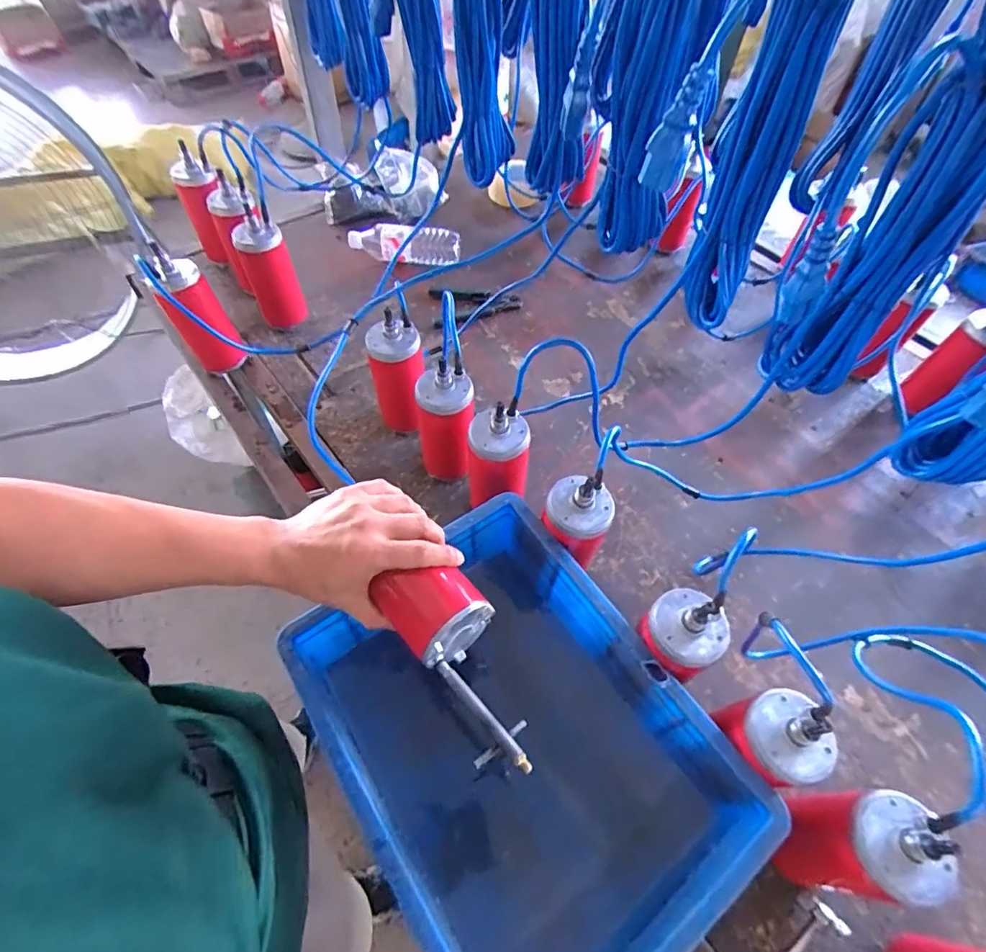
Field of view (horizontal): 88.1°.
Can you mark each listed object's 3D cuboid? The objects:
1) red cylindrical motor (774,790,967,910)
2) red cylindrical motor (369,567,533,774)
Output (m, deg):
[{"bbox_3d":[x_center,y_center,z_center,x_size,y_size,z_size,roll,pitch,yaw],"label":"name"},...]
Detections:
[{"bbox_3d":[0.322,0.322,0.445,0.071,0.164,0.074,1,57,-1],"label":"red cylindrical motor"},{"bbox_3d":[-0.022,0.159,0.444,0.076,0.062,0.179,-27,71,-18],"label":"red cylindrical motor"}]

